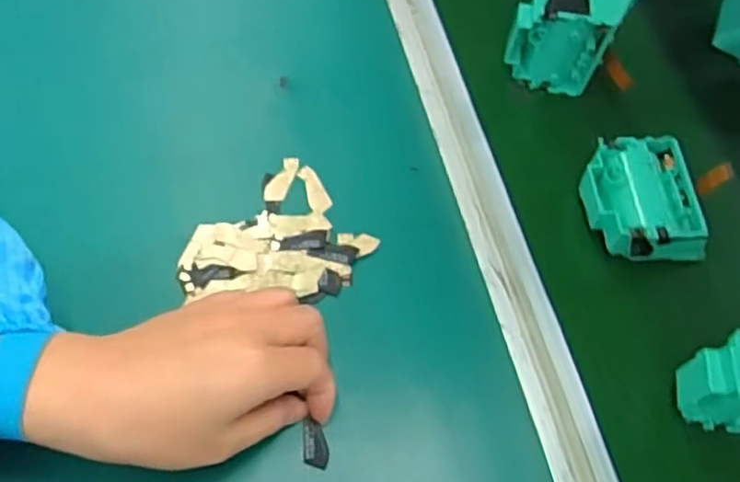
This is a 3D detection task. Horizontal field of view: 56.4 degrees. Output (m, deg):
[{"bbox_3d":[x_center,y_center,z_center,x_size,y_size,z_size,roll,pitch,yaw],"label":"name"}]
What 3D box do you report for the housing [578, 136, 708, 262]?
[{"bbox_3d":[0.176,-0.024,0.454,0.072,0.041,0.074,-6,63,-4],"label":"housing"}]

